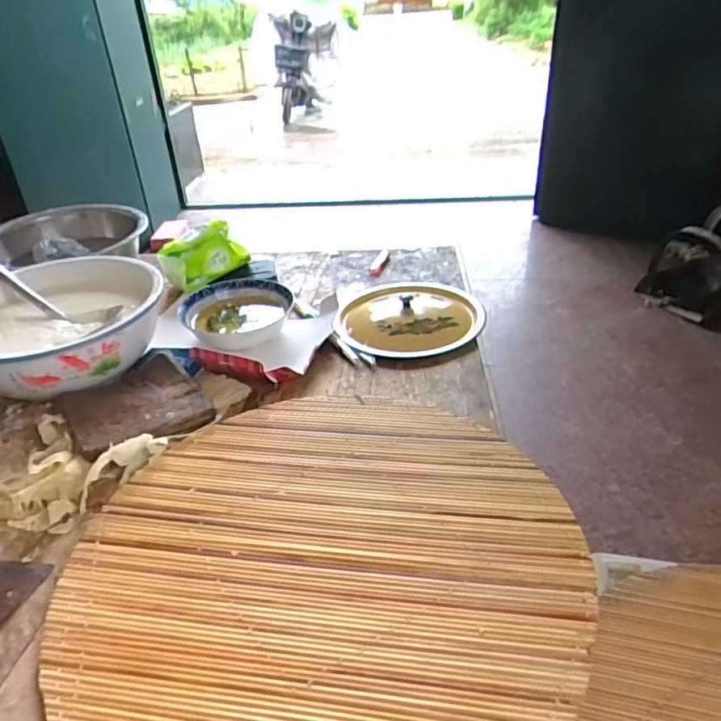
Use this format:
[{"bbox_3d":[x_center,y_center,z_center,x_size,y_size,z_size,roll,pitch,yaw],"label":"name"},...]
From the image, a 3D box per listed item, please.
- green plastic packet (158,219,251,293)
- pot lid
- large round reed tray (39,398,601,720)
[{"bbox_3d":[-0.271,-0.187,0.977,0.144,0.073,0.076,-16,35,-17],"label":"green plastic packet"},{"bbox_3d":[0.073,-0.078,0.856,0.218,0.032,0.217,-2,33,6],"label":"pot lid"},{"bbox_3d":[-0.035,0.176,0.502,0.438,0.010,0.424,-4,33,2],"label":"large round reed tray"}]

